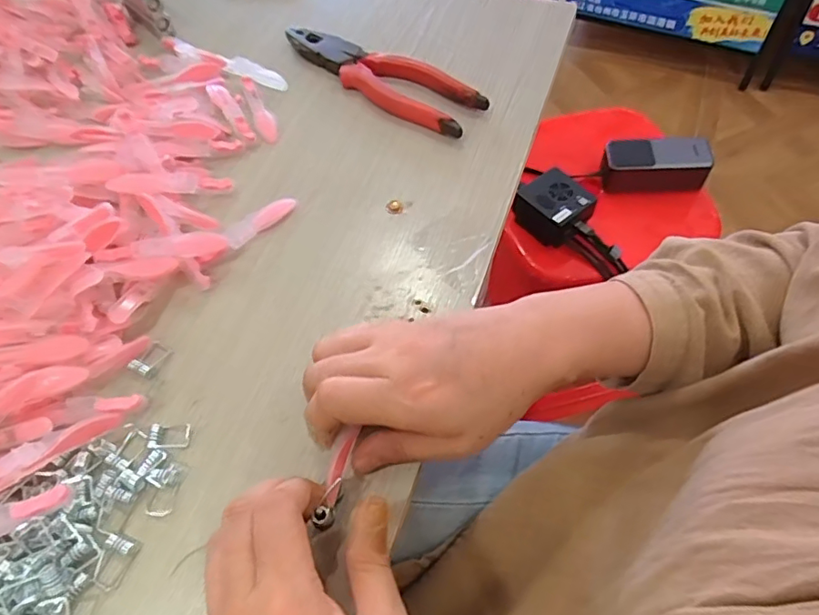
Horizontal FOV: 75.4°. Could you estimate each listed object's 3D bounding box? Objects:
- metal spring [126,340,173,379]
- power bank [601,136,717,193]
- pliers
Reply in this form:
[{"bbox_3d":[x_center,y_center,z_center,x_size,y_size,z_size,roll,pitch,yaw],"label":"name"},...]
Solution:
[{"bbox_3d":[-0.153,0.030,0.315,0.015,0.007,0.022,26,64,16],"label":"metal spring"},{"bbox_3d":[0.315,-0.182,0.681,0.126,0.055,0.045,4,62,5],"label":"power bank"},{"bbox_3d":[-0.028,-0.187,0.421,0.187,0.015,0.045,31,66,19],"label":"pliers"}]

